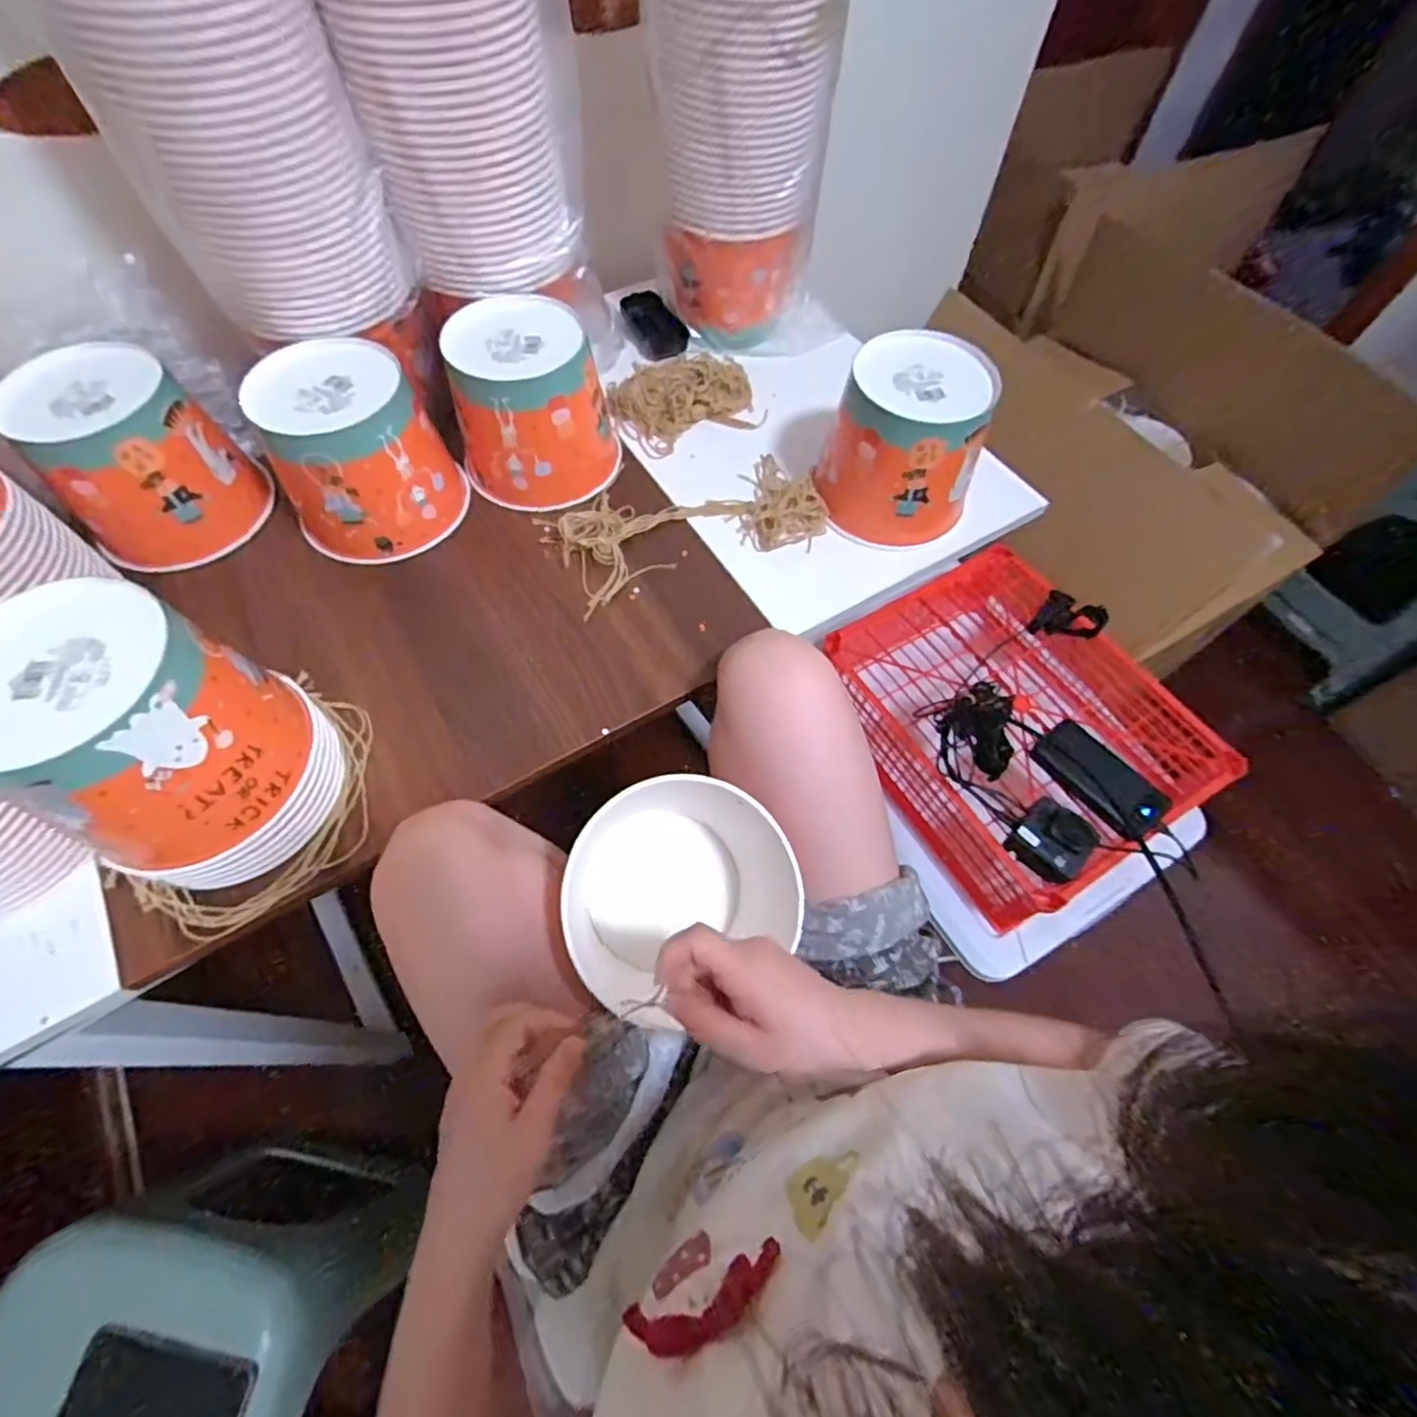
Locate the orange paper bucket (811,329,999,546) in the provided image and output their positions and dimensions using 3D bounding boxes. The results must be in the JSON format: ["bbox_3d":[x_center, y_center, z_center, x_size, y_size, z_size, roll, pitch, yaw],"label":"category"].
[{"bbox_3d":[0.183,-0.251,0.612,0.143,0.132,0.146,19,63,9],"label":"orange paper bucket"}]

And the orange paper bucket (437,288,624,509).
[{"bbox_3d":[-0.167,-0.290,0.628,0.143,0.126,0.134,1,62,-1],"label":"orange paper bucket"}]

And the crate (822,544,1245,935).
[{"bbox_3d":[0.434,0.020,0.906,0.360,0.174,0.465,-29,67,-16],"label":"crate"}]

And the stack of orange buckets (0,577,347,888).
[{"bbox_3d":[-0.358,0.020,0.438,0.132,0.179,0.140,33,66,15],"label":"stack of orange buckets"}]

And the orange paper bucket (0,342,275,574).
[{"bbox_3d":[-0.506,-0.222,0.582,0.150,0.126,0.141,-40,70,-20],"label":"orange paper bucket"}]

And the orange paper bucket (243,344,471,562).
[{"bbox_3d":[-0.317,-0.232,0.594,0.152,0.133,0.134,-26,66,-14],"label":"orange paper bucket"}]

